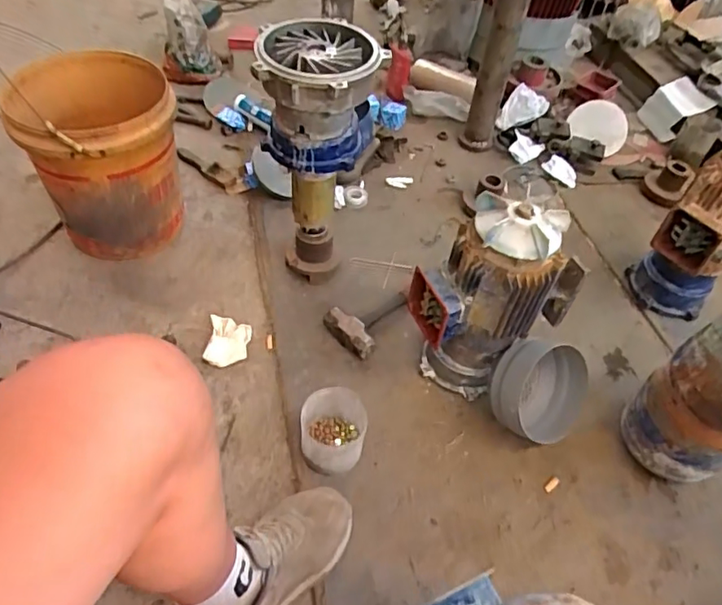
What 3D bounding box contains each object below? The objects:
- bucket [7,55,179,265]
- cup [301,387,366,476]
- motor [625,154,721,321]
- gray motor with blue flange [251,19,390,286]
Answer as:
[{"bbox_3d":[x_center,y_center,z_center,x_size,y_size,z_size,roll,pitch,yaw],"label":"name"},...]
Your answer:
[{"bbox_3d":[-0.538,-0.311,1.199,0.290,0.348,0.328,-14,54,-18],"label":"bucket"},{"bbox_3d":[-0.047,0.217,0.936,0.103,0.122,0.106,4,51,-4],"label":"cup"},{"bbox_3d":[0.714,-0.135,1.135,0.196,0.385,0.178,-33,61,-29],"label":"motor"},{"bbox_3d":[-0.087,-0.243,1.080,0.198,0.501,0.177,13,51,4],"label":"gray motor with blue flange"}]

